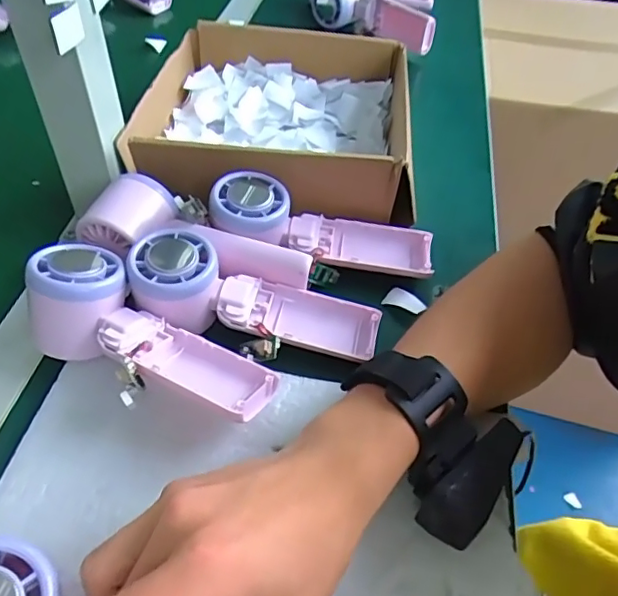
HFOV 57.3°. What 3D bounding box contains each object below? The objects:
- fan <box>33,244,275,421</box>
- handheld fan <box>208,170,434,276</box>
[{"bbox_3d":[-0.094,0.020,0.336,0.160,0.052,0.067,19,50,12],"label":"fan"},{"bbox_3d":[0.010,-0.049,0.418,0.166,0.032,0.055,14,47,-16],"label":"handheld fan"}]

